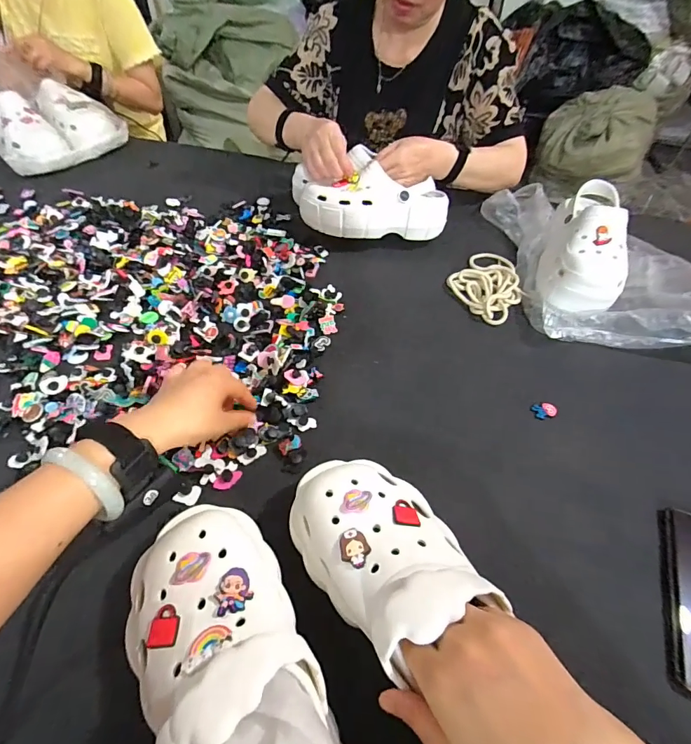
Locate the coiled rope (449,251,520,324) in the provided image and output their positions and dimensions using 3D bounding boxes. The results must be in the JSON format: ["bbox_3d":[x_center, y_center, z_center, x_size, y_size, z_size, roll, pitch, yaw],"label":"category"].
[{"bbox_3d":[0.225,-0.138,0.643,0.107,0.026,0.147,31,56,20],"label":"coiled rope"}]

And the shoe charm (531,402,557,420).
[{"bbox_3d":[0.246,0.047,0.499,0.025,0.011,0.023,1,51,-2],"label":"shoe charm"}]

